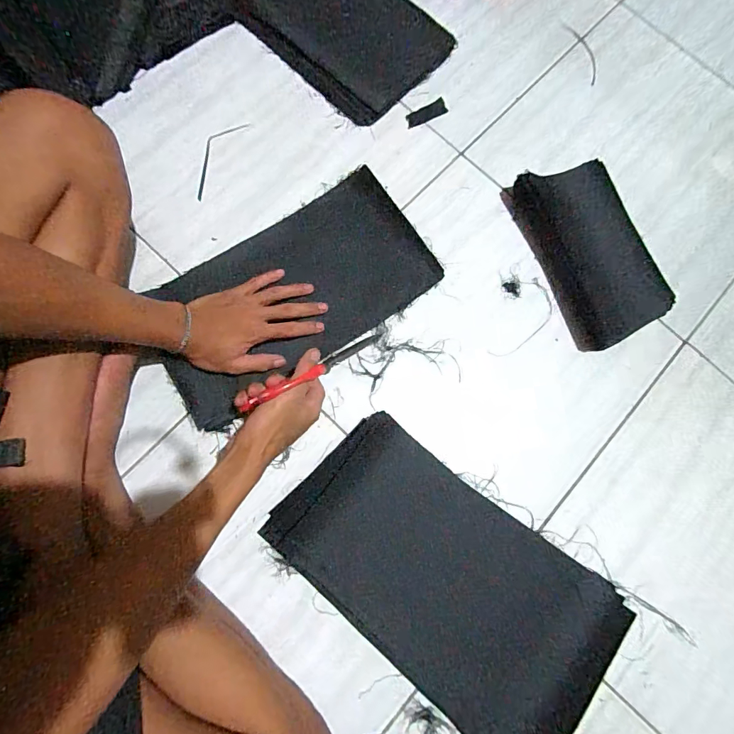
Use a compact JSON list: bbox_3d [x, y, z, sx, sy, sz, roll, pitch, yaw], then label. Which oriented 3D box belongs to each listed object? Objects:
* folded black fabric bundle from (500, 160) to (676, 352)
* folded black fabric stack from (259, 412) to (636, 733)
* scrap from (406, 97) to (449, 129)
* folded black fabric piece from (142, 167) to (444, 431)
[{"bbox_3d":[0.292,-0.155,0.557,0.120,0.035,0.251,-22,80,-6],"label":"folded black fabric bundle"},{"bbox_3d":[0.084,0.232,0.471,0.370,0.034,0.216,40,80,6],"label":"folded black fabric stack"},{"bbox_3d":[0.088,-0.369,0.614,0.069,0.007,0.024,-34,93,-12],"label":"scrap"},{"bbox_3d":[-0.094,-0.090,0.522,0.343,0.024,0.178,-34,81,-8],"label":"folded black fabric piece"}]

